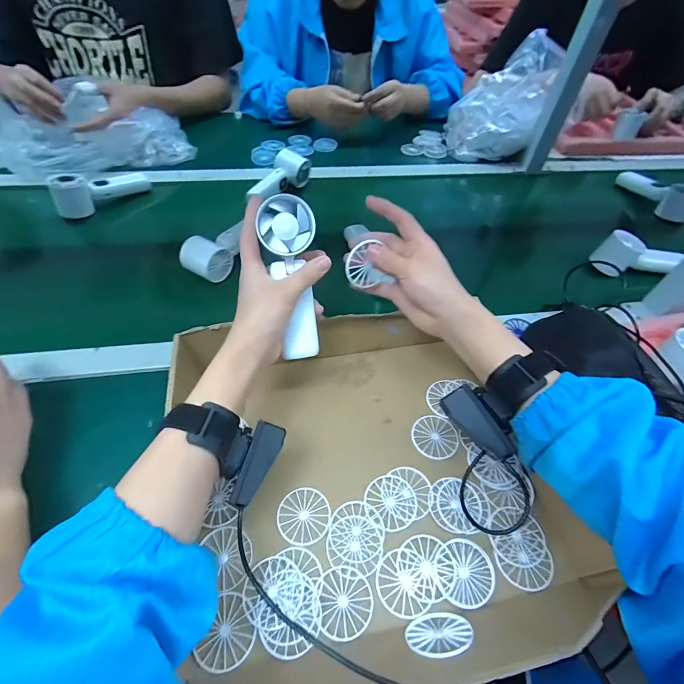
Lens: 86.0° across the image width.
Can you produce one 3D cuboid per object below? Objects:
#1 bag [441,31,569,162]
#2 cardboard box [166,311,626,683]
[{"bbox_3d":[0.341,-0.538,0.809,0.176,0.182,0.209,11,53,5],"label":"bag"},{"bbox_3d":[0.033,0.133,0.354,0.339,0.076,0.354,-10,55,-11],"label":"cardboard box"}]

